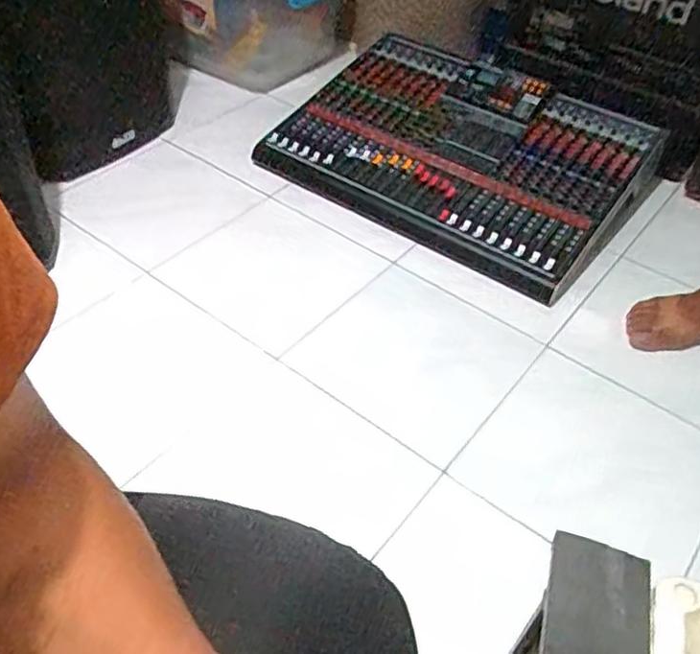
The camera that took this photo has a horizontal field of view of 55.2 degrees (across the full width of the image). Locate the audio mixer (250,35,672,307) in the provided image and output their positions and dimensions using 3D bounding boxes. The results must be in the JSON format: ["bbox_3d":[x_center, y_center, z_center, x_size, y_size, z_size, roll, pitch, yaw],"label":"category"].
[{"bbox_3d":[0.234,-0.377,1.394,0.701,0.126,0.557,28,50,23],"label":"audio mixer"}]

